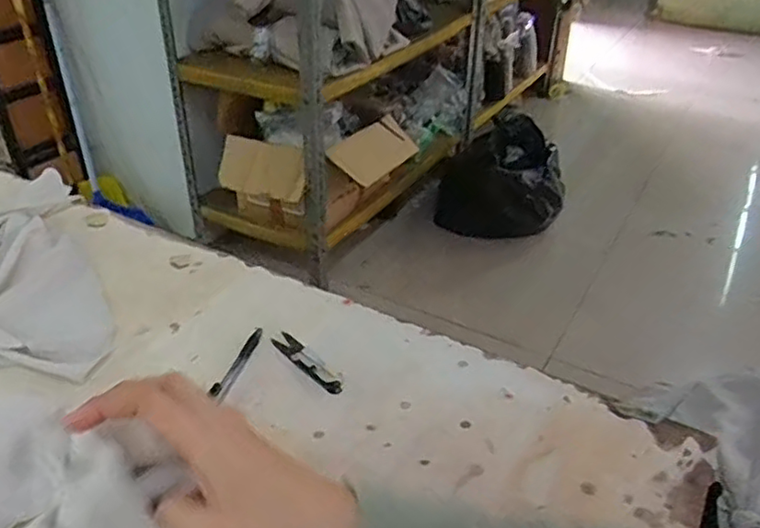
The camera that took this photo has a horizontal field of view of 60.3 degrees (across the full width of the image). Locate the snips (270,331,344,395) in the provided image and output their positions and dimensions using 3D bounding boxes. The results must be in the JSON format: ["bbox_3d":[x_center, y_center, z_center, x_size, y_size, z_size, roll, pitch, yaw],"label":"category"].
[{"bbox_3d":[-0.071,0.096,0.641,0.020,0.007,0.105,-26,43,-33],"label":"snips"}]

